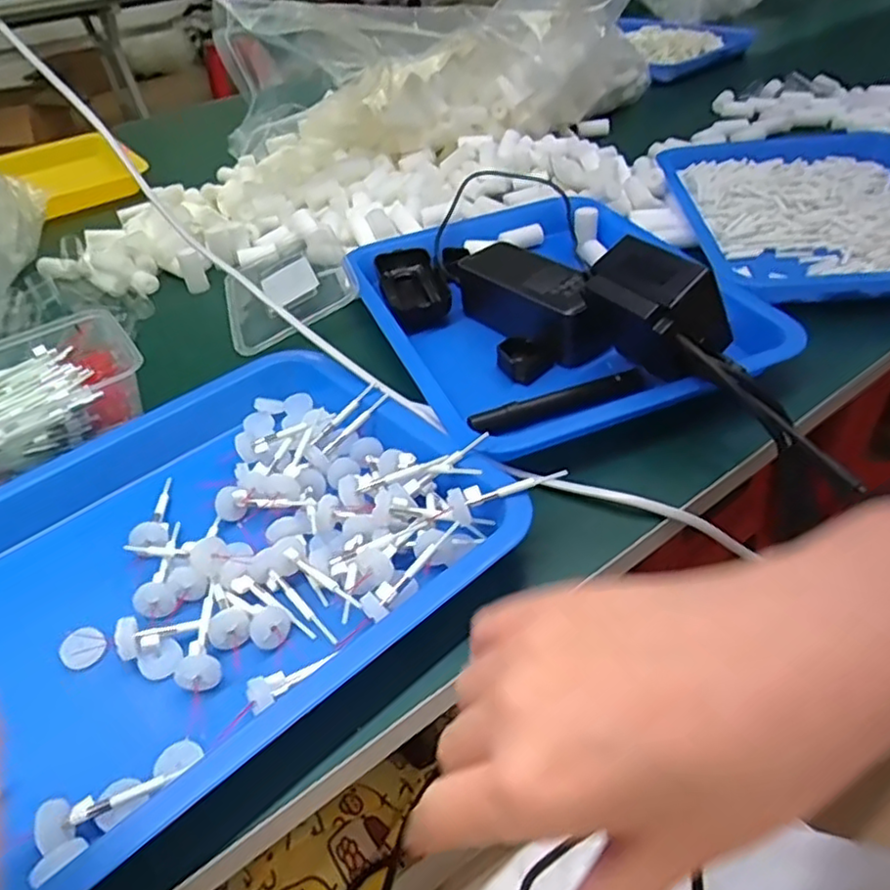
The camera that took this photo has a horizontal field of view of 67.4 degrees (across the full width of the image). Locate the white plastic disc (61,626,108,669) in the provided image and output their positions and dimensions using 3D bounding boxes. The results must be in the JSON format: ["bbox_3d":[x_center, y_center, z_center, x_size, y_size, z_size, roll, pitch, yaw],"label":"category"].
[{"bbox_3d":[-0.185,0.104,0.342,0.021,0.019,0.004,-33,4,-24],"label":"white plastic disc"}]

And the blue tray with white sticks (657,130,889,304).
[{"bbox_3d":[0.361,-0.236,0.652,0.272,0.043,0.387,-2,41,5],"label":"blue tray with white sticks"}]

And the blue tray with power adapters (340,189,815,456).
[{"bbox_3d":[0.079,-0.127,0.519,0.259,0.102,0.327,-18,42,-13],"label":"blue tray with power adapters"}]

